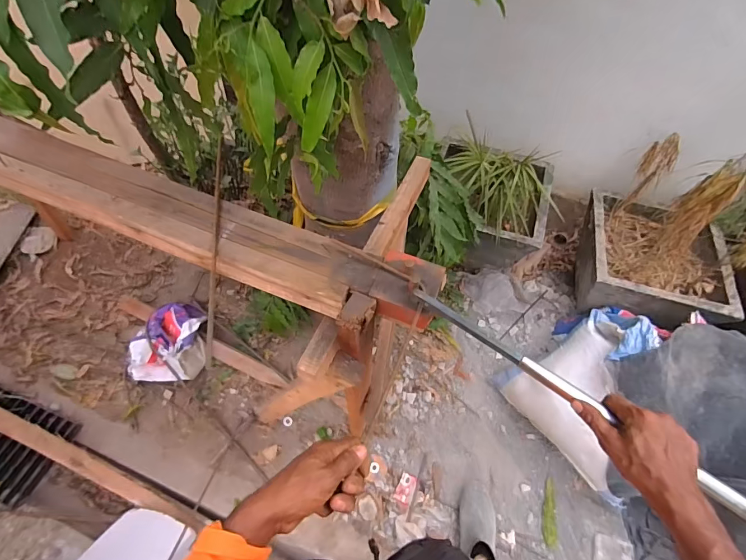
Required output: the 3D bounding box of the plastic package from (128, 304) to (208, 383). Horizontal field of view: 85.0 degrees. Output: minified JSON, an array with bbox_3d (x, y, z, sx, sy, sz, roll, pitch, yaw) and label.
[{"bbox_3d":[-0.753,0.211,1.495,0.284,0.102,0.291,-1,55,-7],"label":"plastic package"}]

